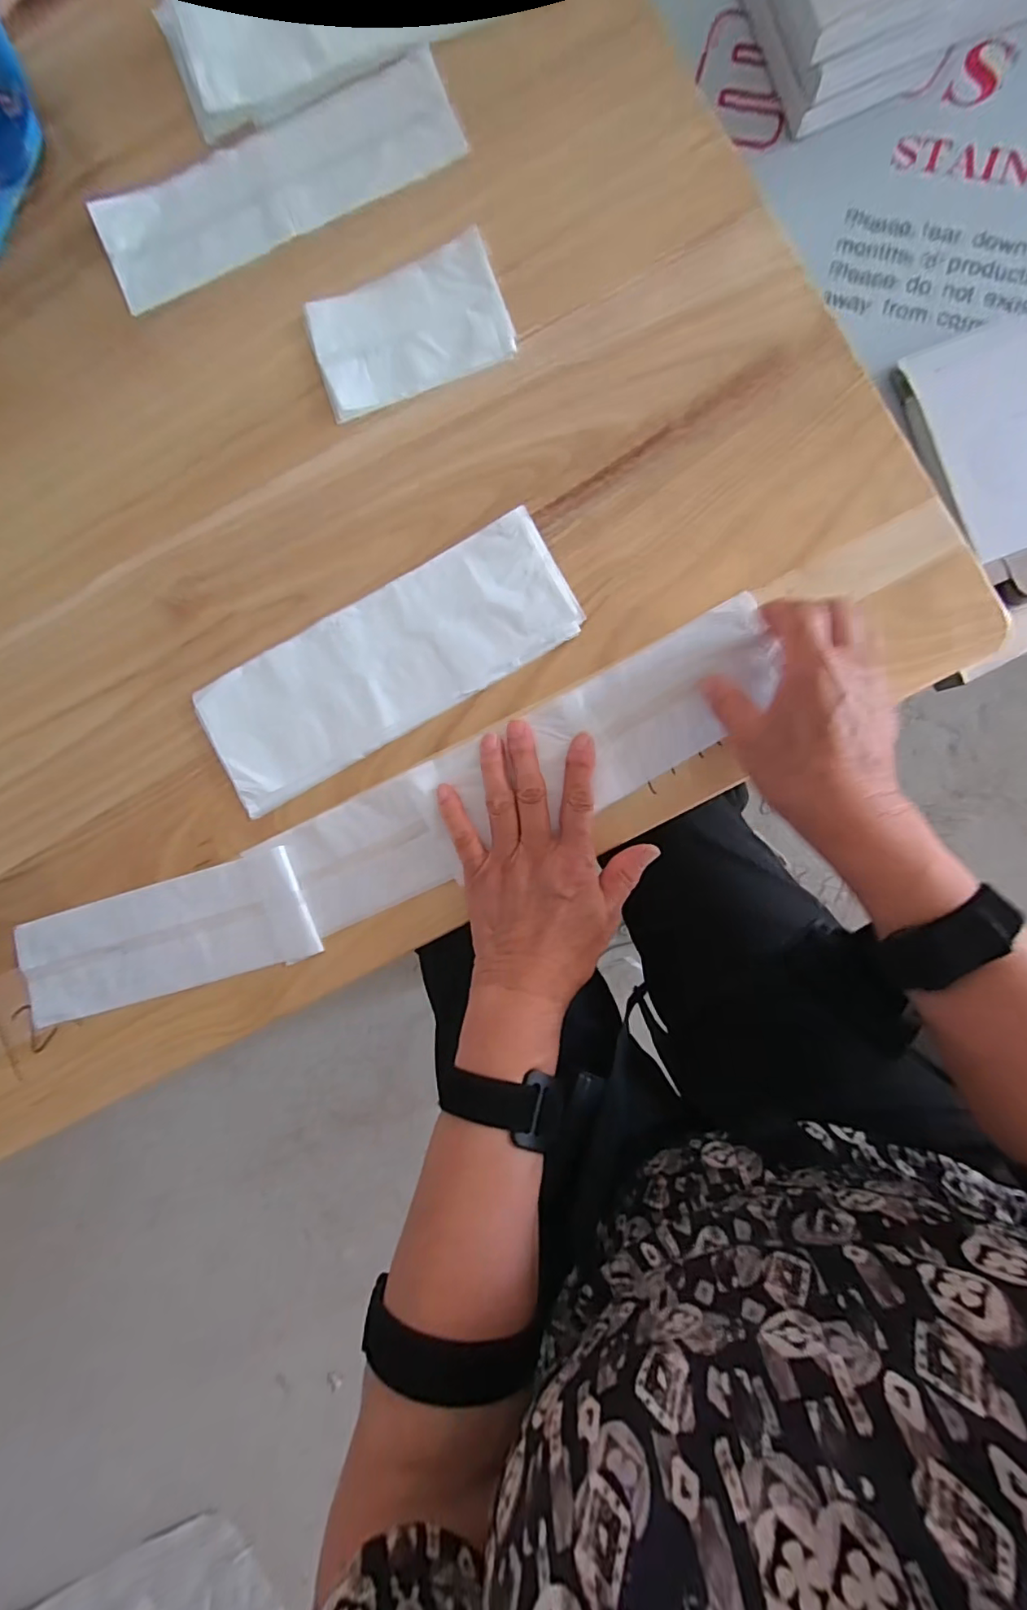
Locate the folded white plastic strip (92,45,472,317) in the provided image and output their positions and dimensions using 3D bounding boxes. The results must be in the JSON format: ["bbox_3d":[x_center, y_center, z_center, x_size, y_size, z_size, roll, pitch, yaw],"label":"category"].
[{"bbox_3d":[-0.160,-0.419,0.375,0.248,0.008,0.077,-20,88,5],"label":"folded white plastic strip"}]

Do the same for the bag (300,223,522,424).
[{"bbox_3d":[-0.069,-0.314,0.368,0.127,0.005,0.082,-18,89,5],"label":"bag"}]

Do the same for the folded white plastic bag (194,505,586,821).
[{"bbox_3d":[-0.084,-0.094,0.367,0.251,0.007,0.093,-29,88,5],"label":"folded white plastic bag"}]

